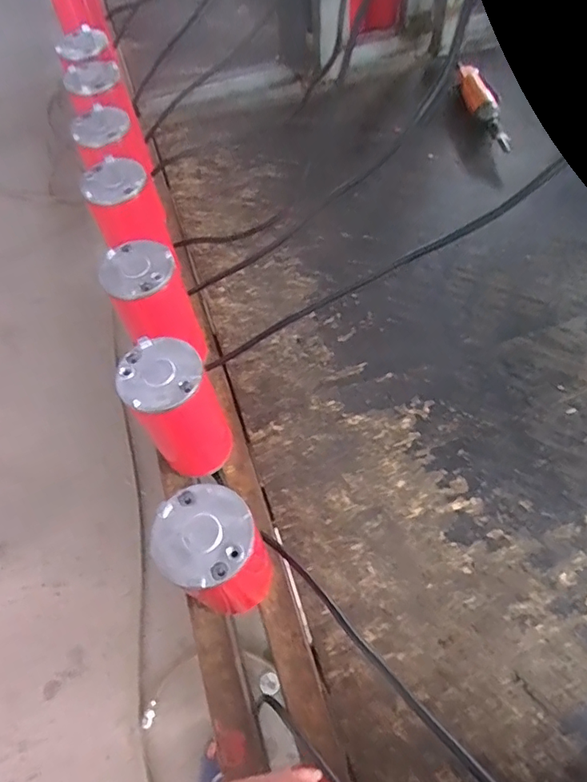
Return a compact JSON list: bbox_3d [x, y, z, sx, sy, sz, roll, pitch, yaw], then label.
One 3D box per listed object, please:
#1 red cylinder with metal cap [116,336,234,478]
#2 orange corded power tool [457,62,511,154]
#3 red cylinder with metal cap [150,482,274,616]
[{"bbox_3d":[-0.115,0.026,0.515,0.076,0.170,0.078,-32,63,-15],"label":"red cylinder with metal cap"},{"bbox_3d":[0.318,-0.491,0.864,0.044,0.044,0.237,-13,60,-4],"label":"orange corded power tool"},{"bbox_3d":[-0.062,0.146,0.444,0.071,0.171,0.070,-1,59,2],"label":"red cylinder with metal cap"}]

